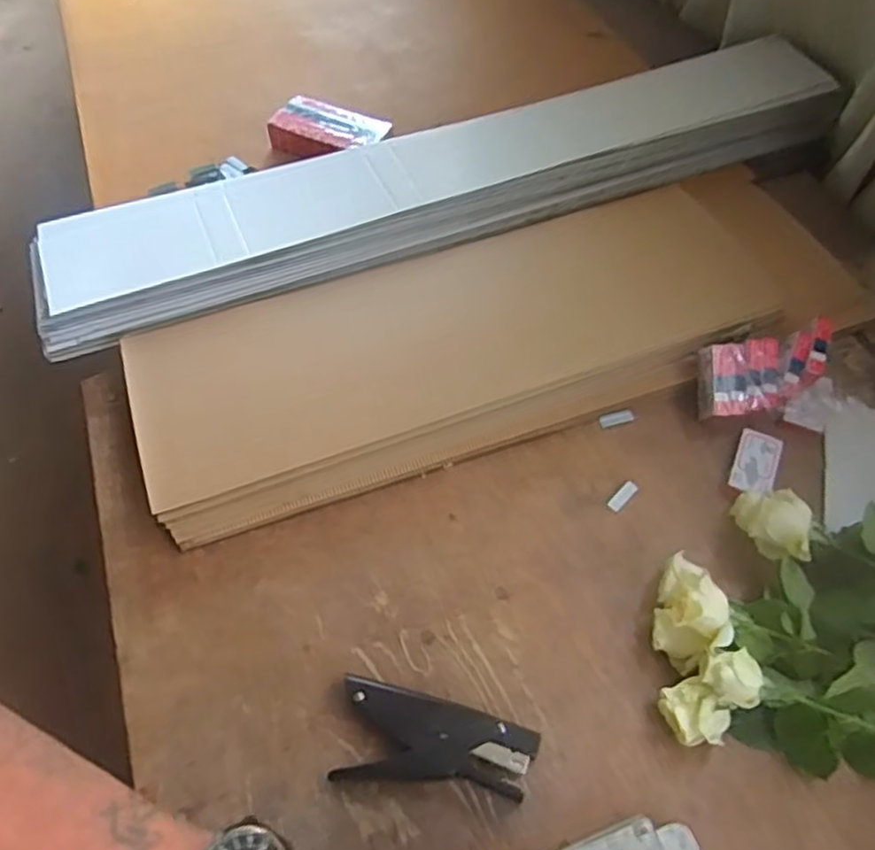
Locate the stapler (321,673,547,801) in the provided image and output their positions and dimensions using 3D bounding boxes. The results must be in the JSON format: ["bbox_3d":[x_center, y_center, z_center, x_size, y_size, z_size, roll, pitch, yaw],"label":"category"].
[{"bbox_3d":[-0.003,0.243,0.518,0.147,0.027,0.070,11,59,7],"label":"stapler"}]

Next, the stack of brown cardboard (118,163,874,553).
[{"bbox_3d":[0.074,-0.107,0.716,0.743,0.066,0.243,-18,60,-11],"label":"stack of brown cardboard"}]

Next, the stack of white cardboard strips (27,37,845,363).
[{"bbox_3d":[0.033,-0.303,0.833,0.993,0.082,0.157,-19,60,-11],"label":"stack of white cardboard strips"}]

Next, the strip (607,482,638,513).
[{"bbox_3d":[0.174,0.067,0.644,0.013,0.009,0.033,39,65,20],"label":"strip"}]

